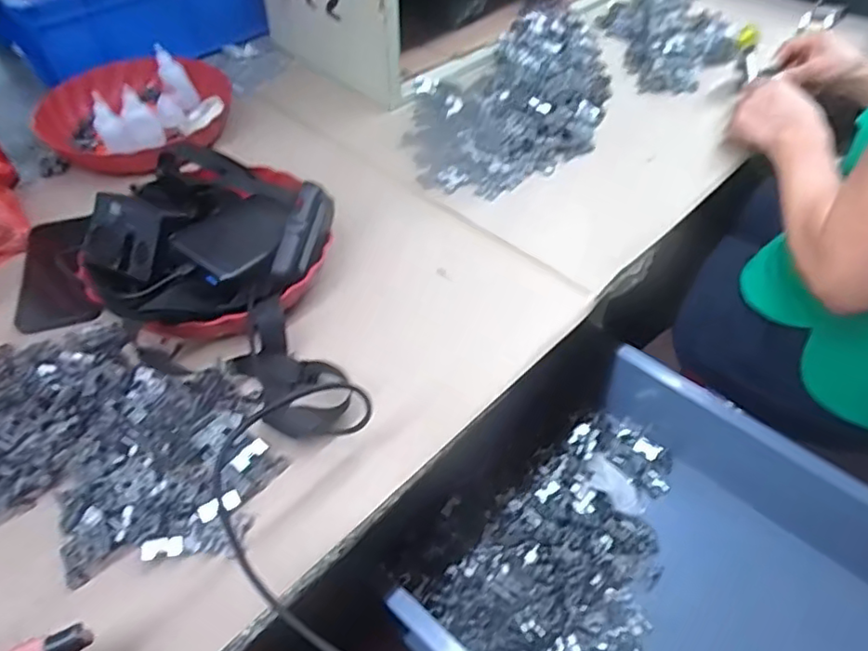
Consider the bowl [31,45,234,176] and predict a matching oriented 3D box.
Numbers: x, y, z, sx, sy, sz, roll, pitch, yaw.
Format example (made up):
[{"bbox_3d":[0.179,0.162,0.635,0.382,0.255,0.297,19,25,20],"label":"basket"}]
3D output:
[{"bbox_3d":[-0.415,-0.311,0.864,0.235,0.091,0.192,-7,49,-4],"label":"bowl"}]

